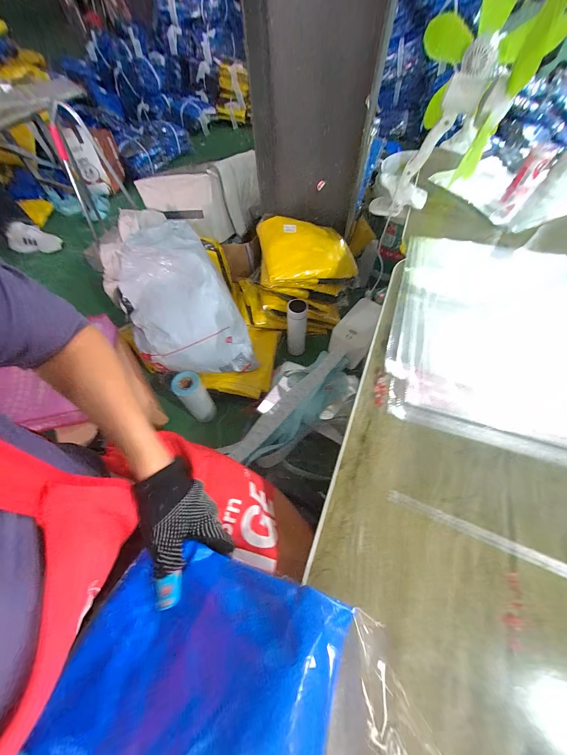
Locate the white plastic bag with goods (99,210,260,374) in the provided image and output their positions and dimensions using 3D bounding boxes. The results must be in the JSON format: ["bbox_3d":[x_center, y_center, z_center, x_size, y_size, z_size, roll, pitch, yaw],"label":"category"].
[{"bbox_3d":[-0.314,-0.194,0.828,0.323,0.178,0.494,-31,100,-6],"label":"white plastic bag with goods"}]

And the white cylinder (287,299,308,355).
[{"bbox_3d":[0.045,-0.166,0.915,0.066,0.212,0.061,-2,60,1],"label":"white cylinder"}]

